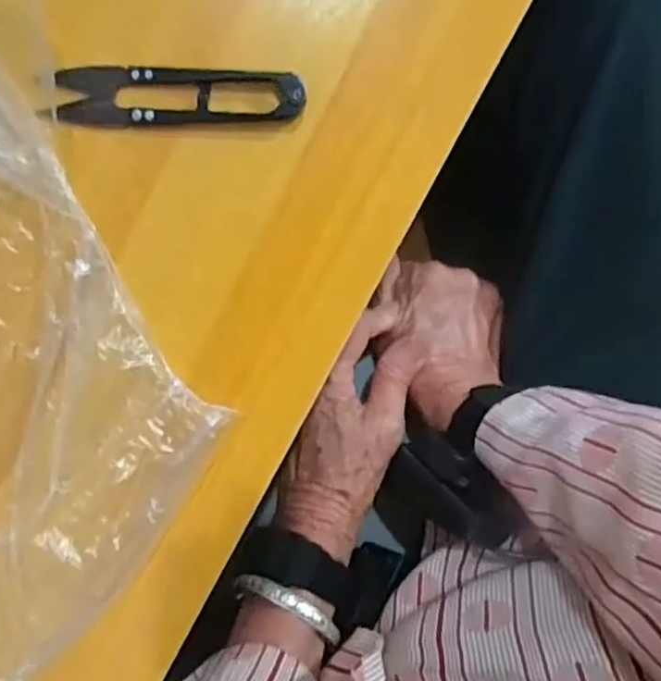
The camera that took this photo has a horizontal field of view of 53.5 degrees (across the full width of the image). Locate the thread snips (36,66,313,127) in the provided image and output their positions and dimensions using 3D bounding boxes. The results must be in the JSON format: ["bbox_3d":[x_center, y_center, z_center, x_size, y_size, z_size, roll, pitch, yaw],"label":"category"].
[{"bbox_3d":[-0.059,-0.096,0.257,0.096,0.007,0.023,-2,97,-4],"label":"thread snips"}]

